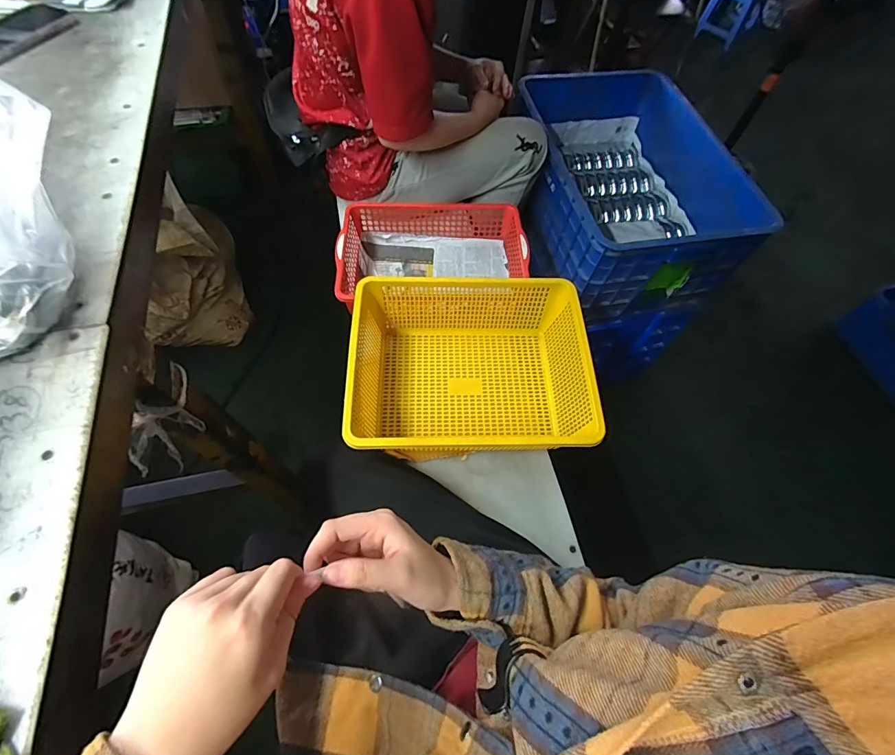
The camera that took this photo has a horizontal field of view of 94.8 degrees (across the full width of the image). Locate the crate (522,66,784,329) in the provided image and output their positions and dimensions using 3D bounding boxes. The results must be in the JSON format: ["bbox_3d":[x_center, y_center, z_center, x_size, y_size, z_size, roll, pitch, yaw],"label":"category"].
[{"bbox_3d":[0.423,-0.524,1.084,0.476,0.232,0.680,-9,63,-8],"label":"crate"}]

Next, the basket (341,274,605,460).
[{"bbox_3d":[0.034,-0.015,0.712,0.380,0.131,0.315,0,62,-3],"label":"basket"}]

